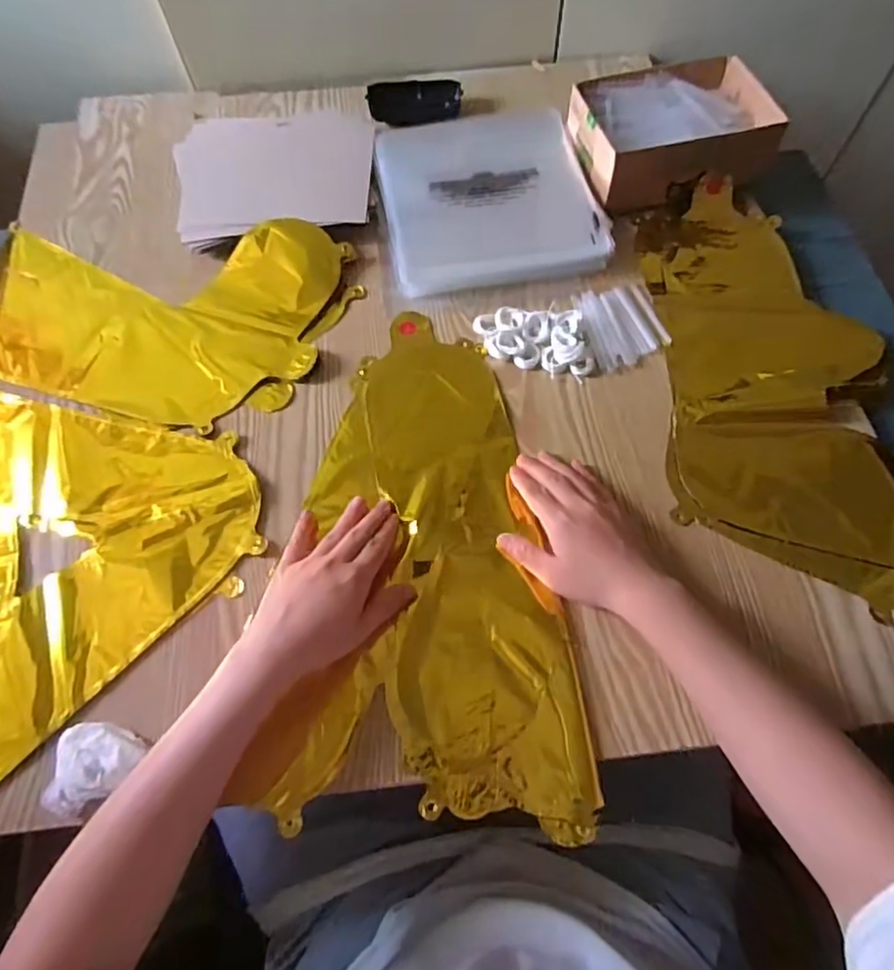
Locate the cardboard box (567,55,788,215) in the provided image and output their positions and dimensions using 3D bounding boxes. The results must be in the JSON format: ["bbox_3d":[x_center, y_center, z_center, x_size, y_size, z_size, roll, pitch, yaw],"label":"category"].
[{"bbox_3d":[0.234,-0.370,0.617,0.191,0.068,0.150,-13,64,-5],"label":"cardboard box"}]

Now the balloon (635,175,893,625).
[{"bbox_3d":[0.288,-0.106,0.523,0.192,0.015,0.416,2,64,3],"label":"balloon"}]

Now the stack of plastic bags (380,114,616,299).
[{"bbox_3d":[0.039,-0.313,0.625,0.214,0.028,0.244,-10,64,-3],"label":"stack of plastic bags"}]

